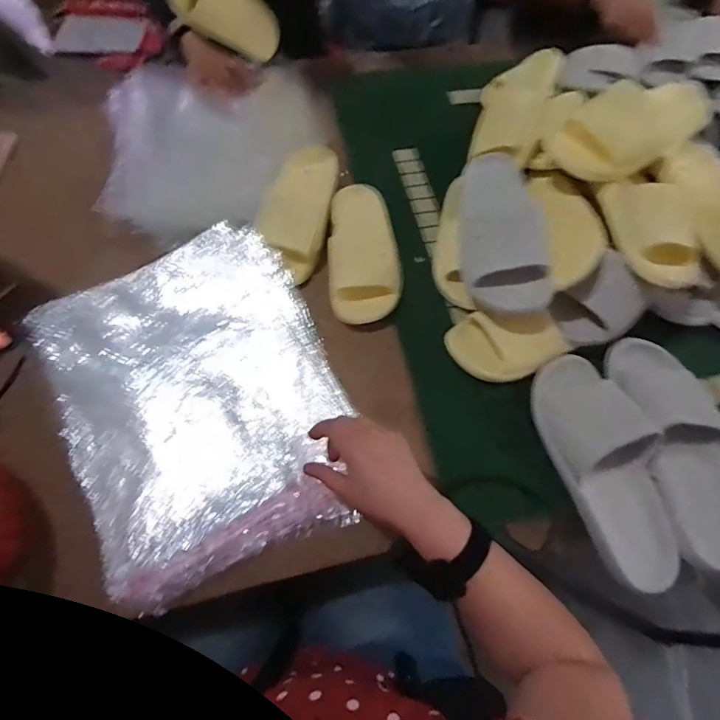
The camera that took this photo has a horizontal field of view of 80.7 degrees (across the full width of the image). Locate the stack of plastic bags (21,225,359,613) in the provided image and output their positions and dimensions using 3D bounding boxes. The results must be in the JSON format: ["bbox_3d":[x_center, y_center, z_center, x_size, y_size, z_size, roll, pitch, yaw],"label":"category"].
[{"bbox_3d":[-0.208,0.039,0.546,0.331,0.041,0.425,-21,67,-11],"label":"stack of plastic bags"}]

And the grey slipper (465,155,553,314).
[{"bbox_3d":[0.191,-0.179,0.583,0.111,0.070,0.250,-14,65,27],"label":"grey slipper"}]

